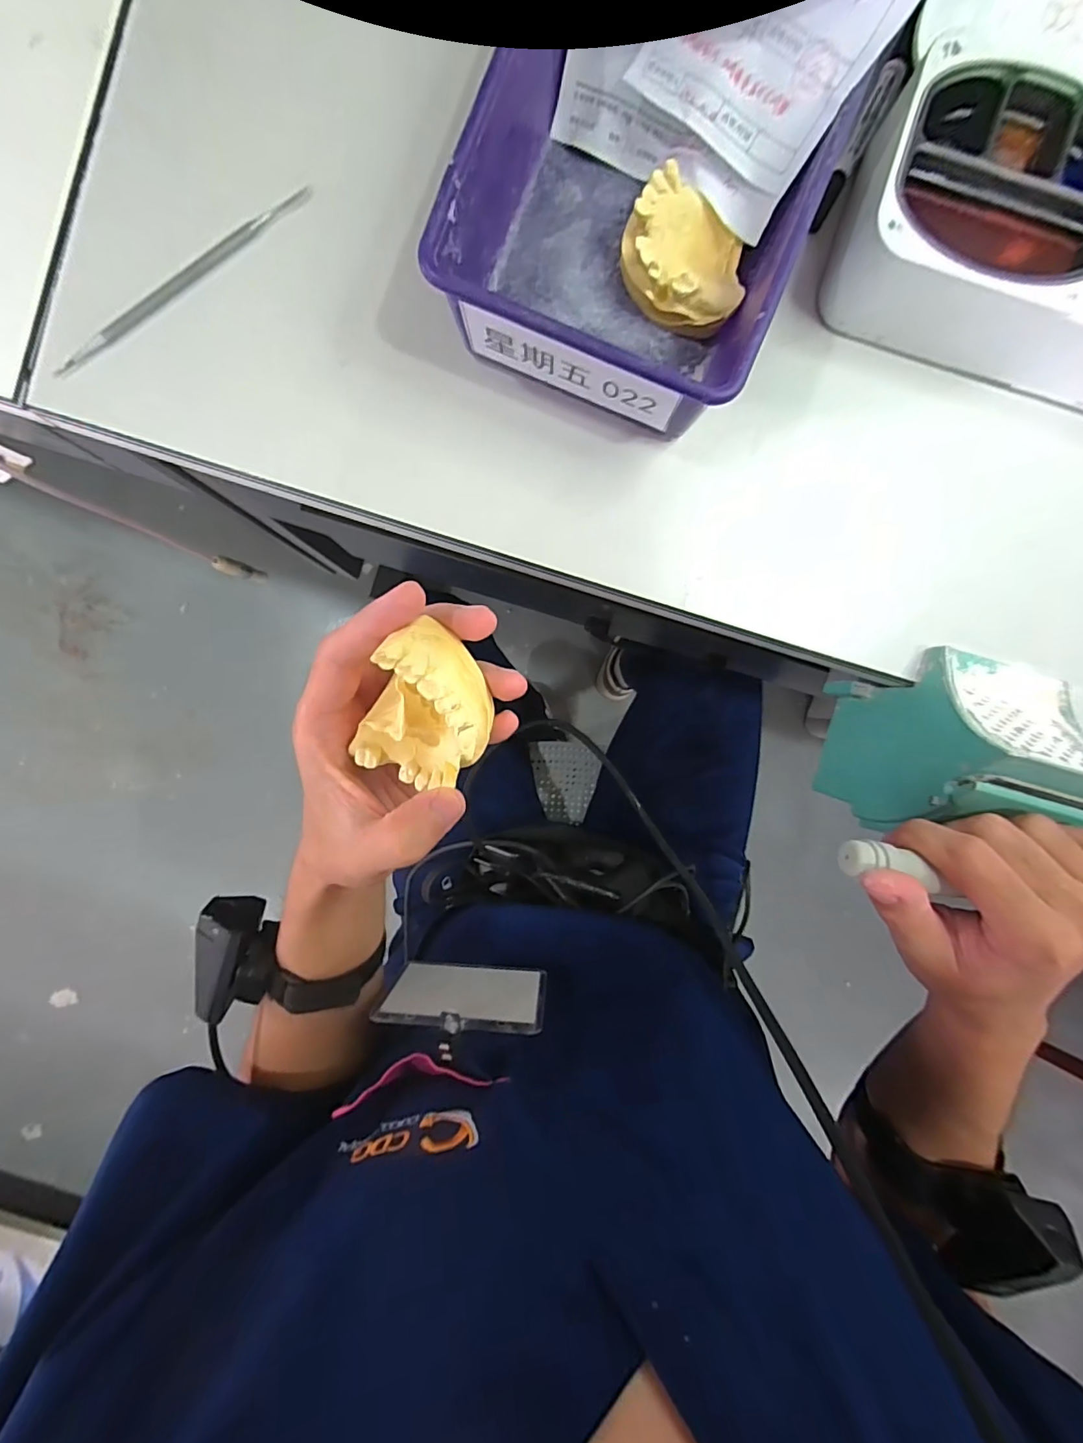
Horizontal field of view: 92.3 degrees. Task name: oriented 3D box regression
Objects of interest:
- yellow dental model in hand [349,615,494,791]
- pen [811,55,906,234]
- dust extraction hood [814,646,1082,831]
[{"bbox_3d":[-0.044,-0.003,0.210,0.048,0.042,0.062,28,91,-6],"label":"yellow dental model in hand"},{"bbox_3d":[0.172,-0.317,0.286,0.010,0.013,0.086,27,92,-2],"label":"pen"},{"bbox_3d":[0.239,0.016,0.302,0.074,0.138,0.105,16,93,-6],"label":"dust extraction hood"}]

